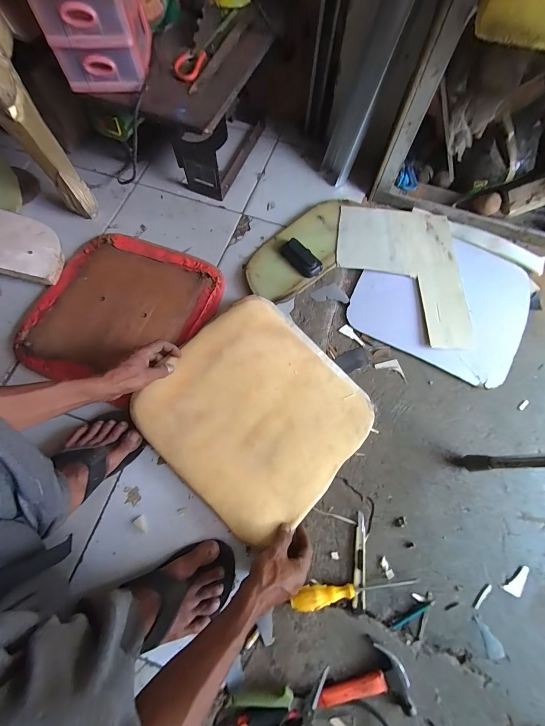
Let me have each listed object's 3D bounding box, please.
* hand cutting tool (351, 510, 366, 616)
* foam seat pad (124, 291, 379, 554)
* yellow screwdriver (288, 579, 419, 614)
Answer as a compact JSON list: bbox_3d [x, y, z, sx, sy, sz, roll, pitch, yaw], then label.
[{"bbox_3d":[0.156,0.356,0.506,0.022,0.011,0.154,7,72,1],"label":"hand cutting tool"},{"bbox_3d":[-0.025,0.091,0.543,0.364,0.053,0.368,39,75,10],"label":"foam seat pad"},{"bbox_3d":[0.142,0.387,0.482,0.219,0.023,0.031,-7,72,-4],"label":"yellow screwdriver"}]

